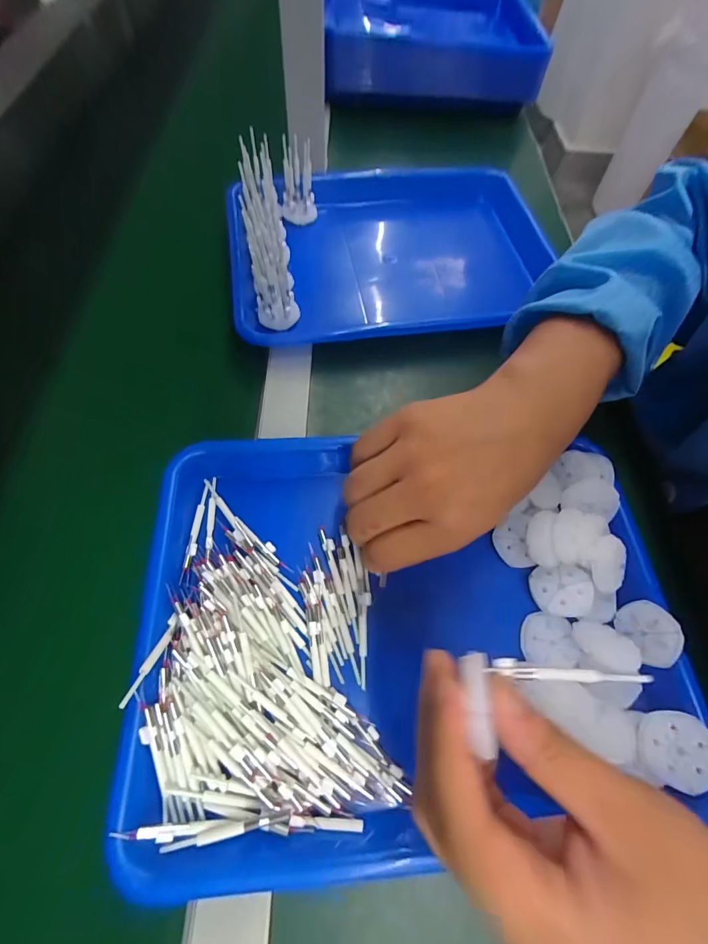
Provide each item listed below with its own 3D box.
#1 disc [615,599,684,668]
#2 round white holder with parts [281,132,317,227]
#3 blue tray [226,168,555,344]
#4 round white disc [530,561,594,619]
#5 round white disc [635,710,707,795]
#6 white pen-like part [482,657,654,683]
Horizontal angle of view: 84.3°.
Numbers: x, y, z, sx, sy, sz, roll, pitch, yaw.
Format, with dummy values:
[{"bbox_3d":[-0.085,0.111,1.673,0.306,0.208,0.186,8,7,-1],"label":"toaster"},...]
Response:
[{"bbox_3d":[0.189,0.101,0.249,0.007,0.031,0.037,13,33,-30],"label":"disc"},{"bbox_3d":[-0.059,-0.312,0.417,0.034,0.072,0.030,-1,64,-4],"label":"round white holder with parts"},{"bbox_3d":[0.042,-0.237,0.418,0.330,0.039,0.236,-8,64,-8],"label":"blue tray"},{"bbox_3d":[0.140,0.079,0.264,0.037,0.004,0.034,-10,57,16],"label":"round white disc"},{"bbox_3d":[0.185,0.158,0.222,0.037,0.004,0.038,-14,58,23],"label":"round white disc"},{"bbox_3d":[0.087,0.083,0.162,0.061,0.004,0.007,-3,62,16],"label":"white pen-like part"}]

